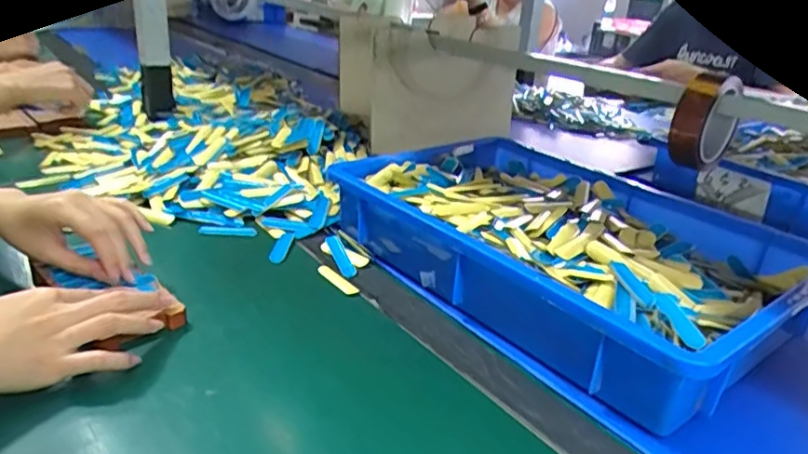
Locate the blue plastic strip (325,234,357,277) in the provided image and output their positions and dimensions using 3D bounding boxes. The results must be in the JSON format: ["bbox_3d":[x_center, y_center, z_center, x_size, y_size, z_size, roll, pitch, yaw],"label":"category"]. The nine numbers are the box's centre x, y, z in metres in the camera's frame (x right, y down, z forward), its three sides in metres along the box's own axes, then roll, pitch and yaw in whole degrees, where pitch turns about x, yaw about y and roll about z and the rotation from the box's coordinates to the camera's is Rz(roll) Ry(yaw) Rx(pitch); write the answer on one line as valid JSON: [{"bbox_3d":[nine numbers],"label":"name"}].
[{"bbox_3d":[-0.067,0.030,0.642,0.019,0.009,0.064,-10,42,-24],"label":"blue plastic strip"}]

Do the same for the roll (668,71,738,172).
[{"bbox_3d":[0.320,-0.115,0.649,0.093,0.092,0.038,-15,30,-38],"label":"roll"}]

